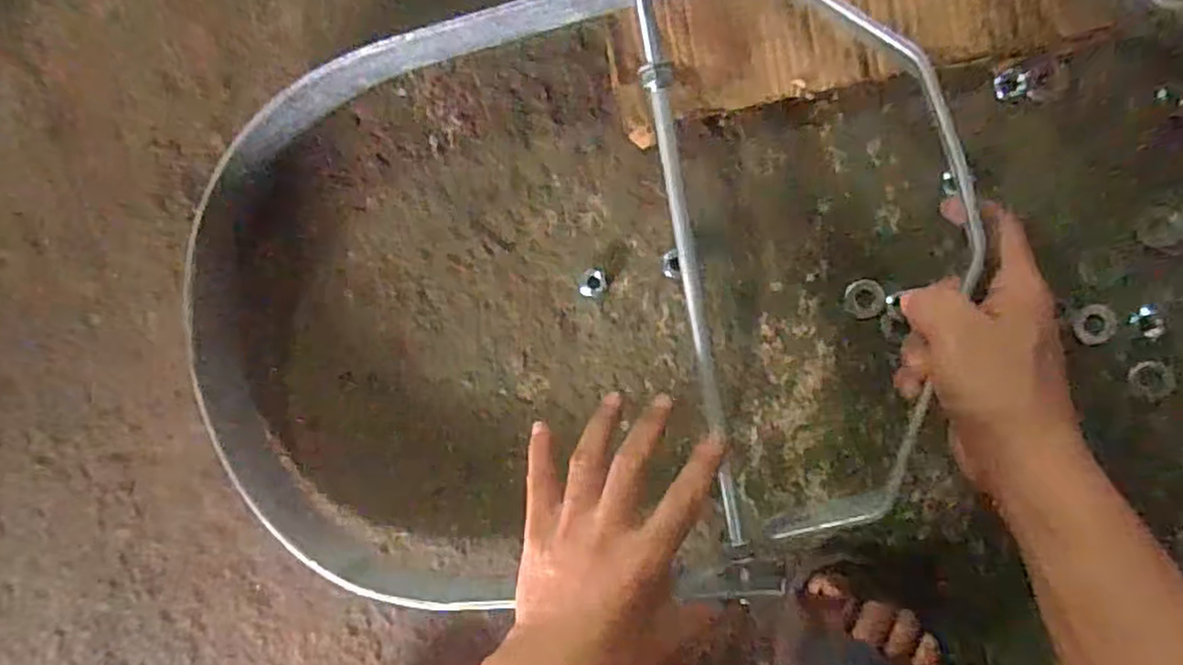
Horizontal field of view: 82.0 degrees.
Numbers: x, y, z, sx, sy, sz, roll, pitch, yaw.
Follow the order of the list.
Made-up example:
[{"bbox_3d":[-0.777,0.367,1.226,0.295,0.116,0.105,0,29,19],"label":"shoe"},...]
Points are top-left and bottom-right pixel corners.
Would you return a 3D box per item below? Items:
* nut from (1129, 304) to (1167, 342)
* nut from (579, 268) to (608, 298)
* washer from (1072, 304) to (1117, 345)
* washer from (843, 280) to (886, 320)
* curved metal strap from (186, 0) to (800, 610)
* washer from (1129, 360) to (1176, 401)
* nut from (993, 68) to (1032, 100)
[{"bbox_3d":[0.346,-0.006,0.423,0.015,0.006,0.022,-26,88,9],"label":"nut"},{"bbox_3d":[0.002,-0.035,0.493,0.019,0.009,0.022,23,97,8],"label":"nut"},{"bbox_3d":[0.325,-0.005,0.439,0.024,0.004,0.026,-6,89,26],"label":"washer"},{"bbox_3d":[0.185,-0.022,0.460,0.025,0.005,0.026,1,94,10],"label":"washer"},{"bbox_3d":[-0.095,-0.003,0.487,0.395,0.059,0.420,-10,91,10],"label":"curved metal strap"},{"bbox_3d":[0.354,0.030,0.429,0.023,0.004,0.025,-2,86,26],"label":"washer"},{"bbox_3d":[0.265,-0.157,0.429,0.020,0.005,0.017,-11,92,11],"label":"nut"}]

